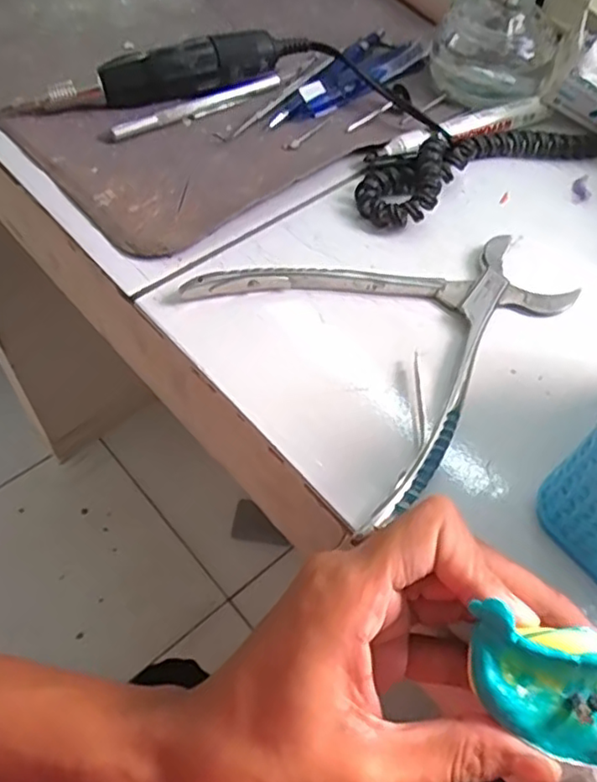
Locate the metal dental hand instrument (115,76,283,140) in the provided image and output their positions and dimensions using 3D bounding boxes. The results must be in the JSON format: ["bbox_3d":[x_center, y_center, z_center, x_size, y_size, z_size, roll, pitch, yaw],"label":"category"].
[{"bbox_3d":[-0.060,-0.174,0.384,0.114,0.009,0.010,-26,62,-21],"label":"metal dental hand instrument"}]

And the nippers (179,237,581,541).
[{"bbox_3d":[0.048,-0.037,0.300,0.169,0.016,0.145,-32,64,-23],"label":"nippers"}]

